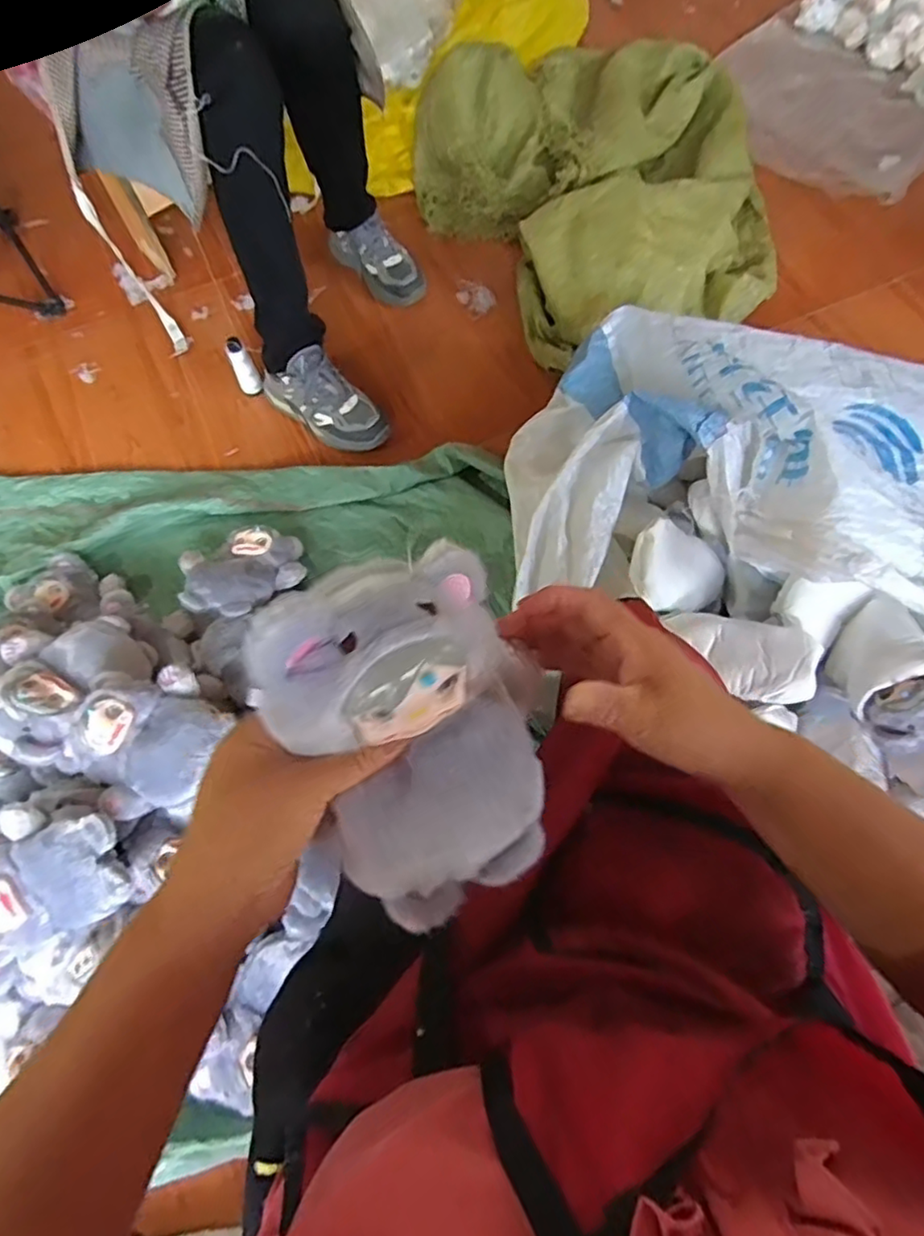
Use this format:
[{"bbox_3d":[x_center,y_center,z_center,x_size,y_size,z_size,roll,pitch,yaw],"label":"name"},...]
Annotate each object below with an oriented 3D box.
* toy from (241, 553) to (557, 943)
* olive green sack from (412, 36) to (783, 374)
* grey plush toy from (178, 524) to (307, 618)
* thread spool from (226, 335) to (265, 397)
[{"bbox_3d":[-0.026,0.061,0.331,0.129,0.085,0.186,-24,105,-25],"label":"toy"},{"bbox_3d":[0.294,-0.872,1.238,0.666,0.173,0.730,-19,69,-6],"label":"olive green sack"},{"bbox_3d":[-0.335,-0.074,0.957,0.188,0.090,0.162,-34,72,-12],"label":"grey plush toy"},{"bbox_3d":[-0.393,-0.450,1.126,0.041,0.117,0.043,0,68,1],"label":"thread spool"}]

